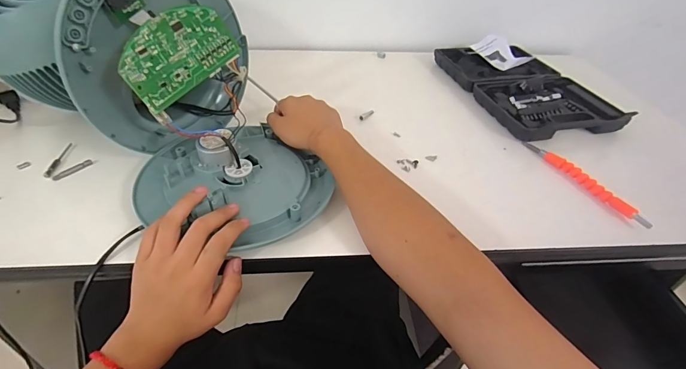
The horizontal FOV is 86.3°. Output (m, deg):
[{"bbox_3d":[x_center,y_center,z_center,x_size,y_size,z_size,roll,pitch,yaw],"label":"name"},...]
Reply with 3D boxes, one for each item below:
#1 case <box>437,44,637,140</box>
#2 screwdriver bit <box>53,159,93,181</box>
[{"bbox_3d":[0.347,-0.191,0.717,0.214,0.038,0.333,-7,43,-12],"label":"case"},{"bbox_3d":[-0.367,-0.020,0.498,0.005,0.008,0.048,32,49,28],"label":"screwdriver bit"}]

